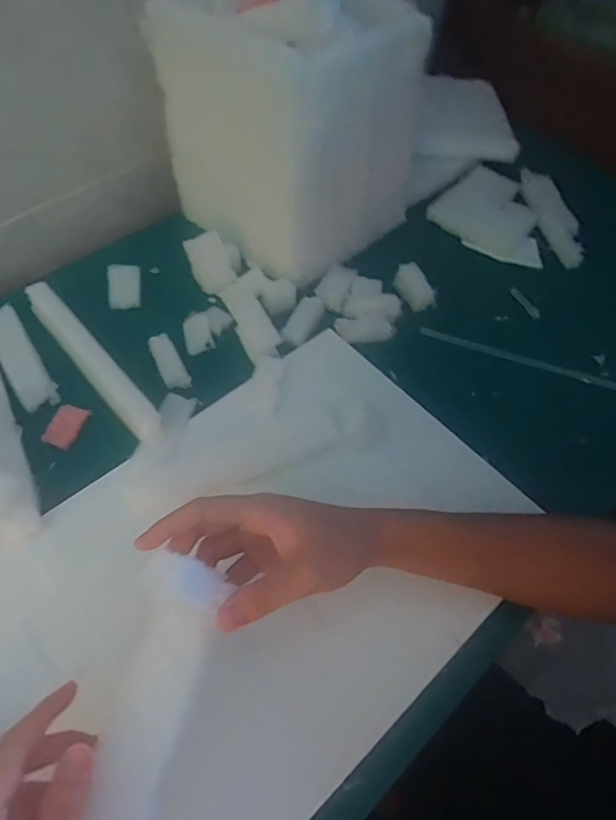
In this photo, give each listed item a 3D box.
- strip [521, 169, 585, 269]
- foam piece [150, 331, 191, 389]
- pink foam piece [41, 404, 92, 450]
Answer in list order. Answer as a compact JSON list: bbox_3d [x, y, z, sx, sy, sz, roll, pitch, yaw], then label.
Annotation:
[{"bbox_3d":[0.316,-0.252,0.662,0.035,0.028,0.174,-3,60,-7],"label":"strip"},{"bbox_3d":[-0.140,-0.049,0.515,0.026,0.013,0.064,-21,61,-16],"label":"foam piece"},{"bbox_3d":[-0.228,0.015,0.482,0.027,0.006,0.043,17,57,7],"label":"pink foam piece"}]

